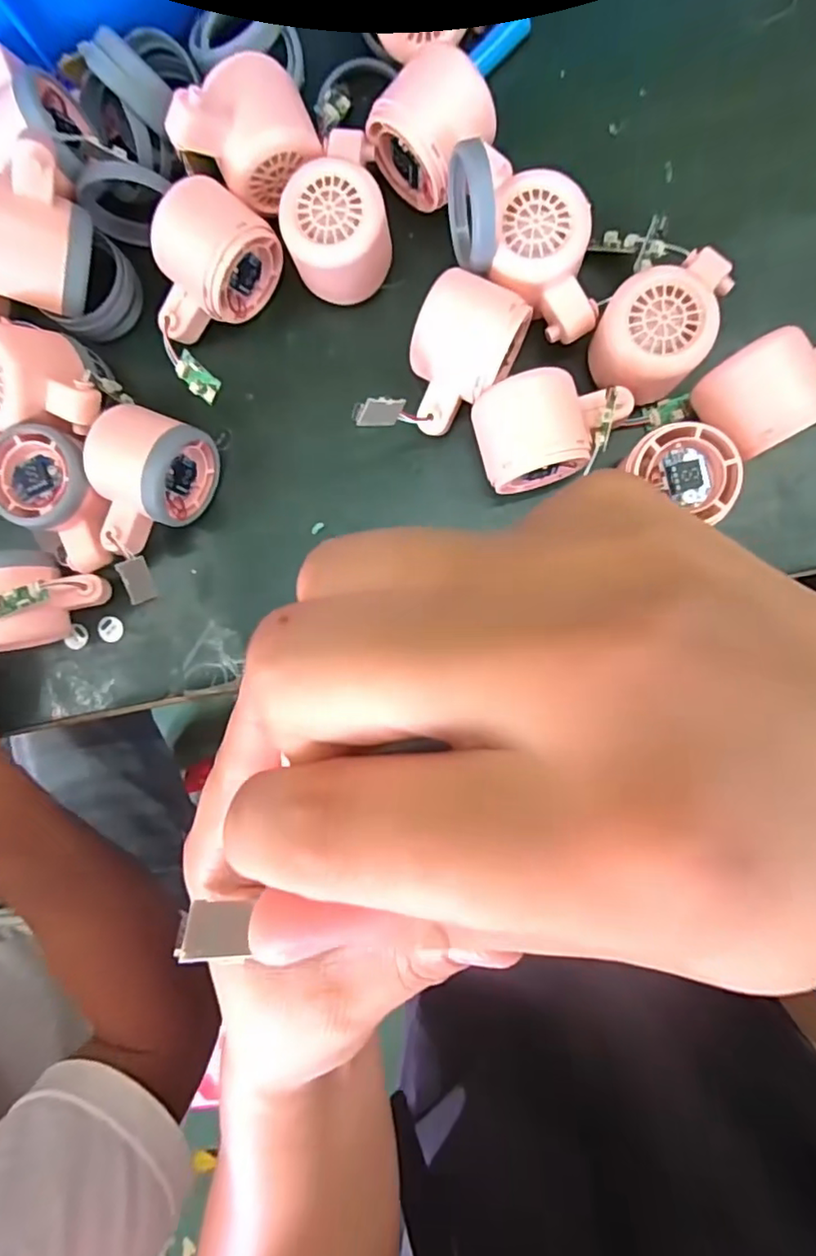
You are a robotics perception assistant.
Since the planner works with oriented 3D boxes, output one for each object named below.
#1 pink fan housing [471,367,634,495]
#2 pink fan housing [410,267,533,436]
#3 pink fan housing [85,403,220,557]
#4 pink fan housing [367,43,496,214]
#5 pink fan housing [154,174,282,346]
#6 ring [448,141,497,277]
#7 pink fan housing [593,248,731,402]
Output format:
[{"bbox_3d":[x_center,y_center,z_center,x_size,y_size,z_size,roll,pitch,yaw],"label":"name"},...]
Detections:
[{"bbox_3d":[0.080,-0.114,0.329,0.081,0.053,0.057,-14,90,5],"label":"pink fan housing"},{"bbox_3d":[0.028,-0.148,0.329,0.055,0.057,0.073,24,93,3],"label":"pink fan housing"},{"bbox_3d":[-0.154,-0.085,0.344,0.057,0.063,0.081,23,93,4],"label":"pink fan housing"},{"bbox_3d":[0.018,-0.274,0.326,0.063,0.060,0.053,41,94,2],"label":"pink fan housing"},{"bbox_3d":[-0.119,-0.210,0.337,0.083,0.059,0.053,-43,89,4],"label":"pink fan housing"},{"bbox_3d":[0.033,-0.221,0.305,0.021,0.054,0.060,-5,95,6],"label":"ring"},{"bbox_3d":[0.139,-0.166,0.330,0.057,0.061,0.085,40,94,3],"label":"pink fan housing"}]

